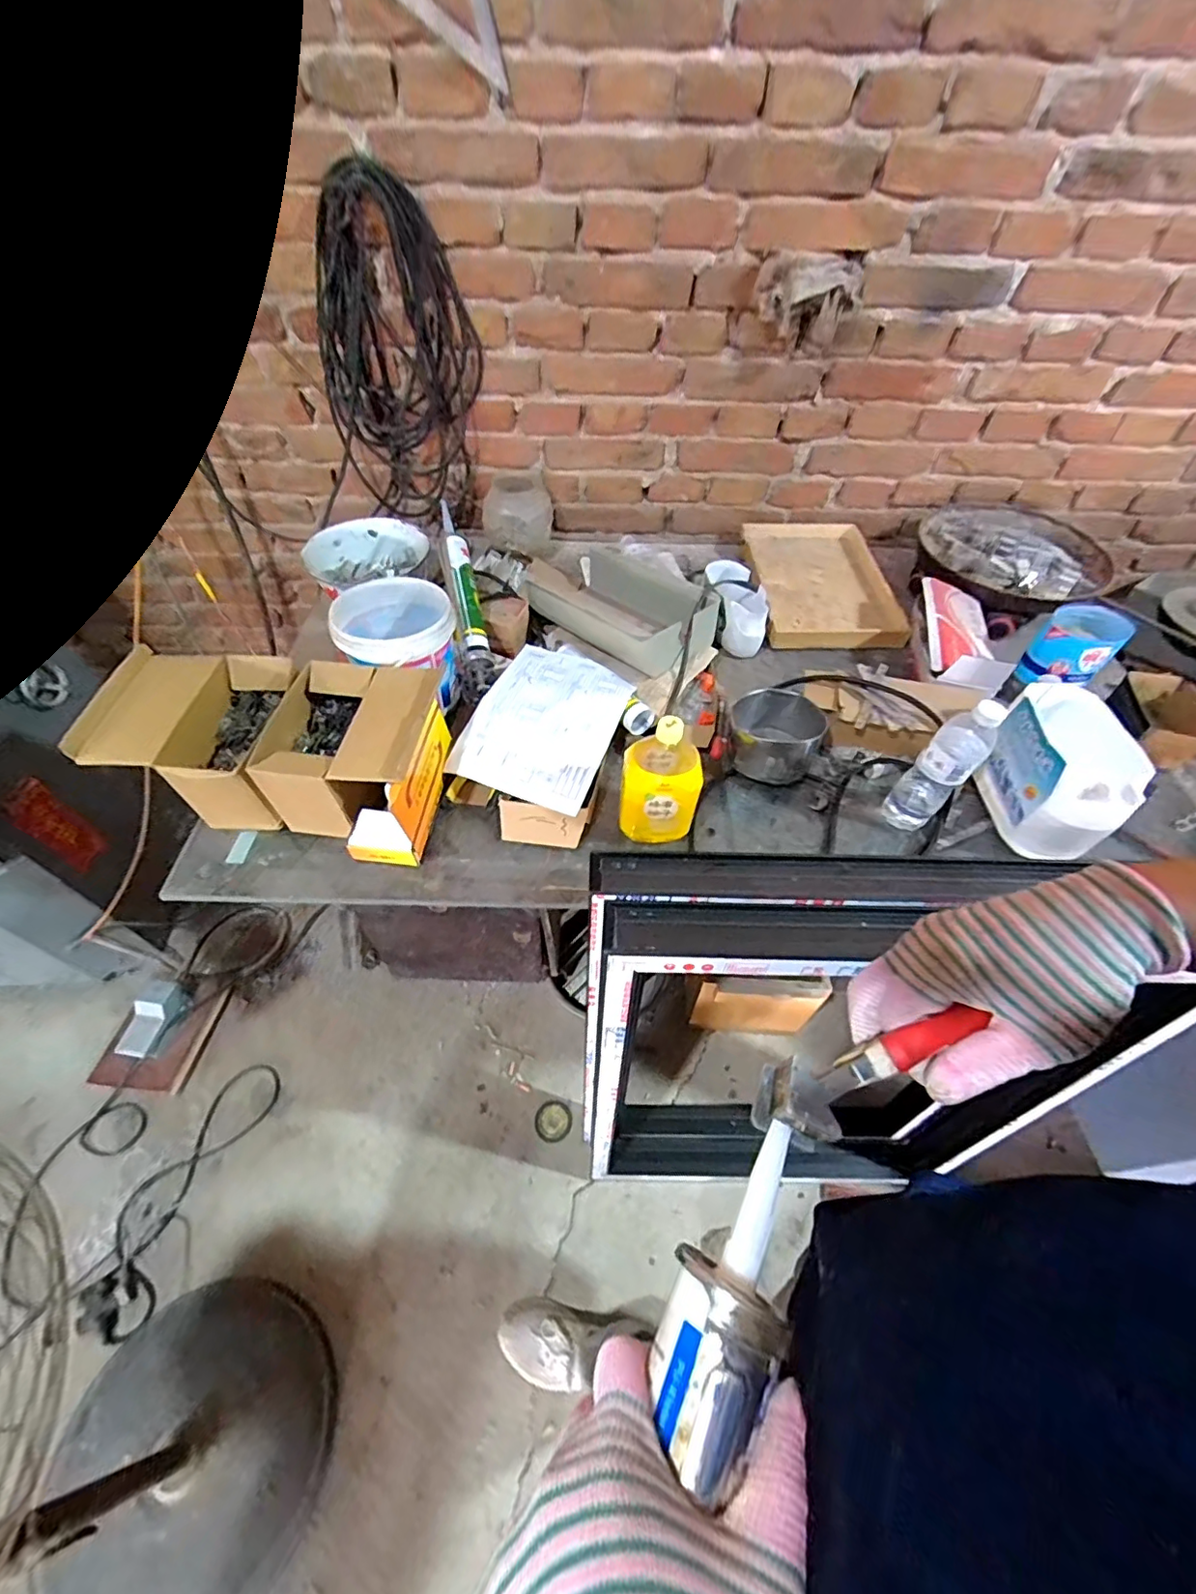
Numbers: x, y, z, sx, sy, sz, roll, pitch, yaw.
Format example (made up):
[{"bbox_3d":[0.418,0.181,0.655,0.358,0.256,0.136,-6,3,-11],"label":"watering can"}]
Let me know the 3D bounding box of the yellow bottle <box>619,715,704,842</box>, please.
[{"bbox_3d":[0.081,-0.031,0.726,0.092,0.187,0.092,2,51,0],"label":"yellow bottle"}]

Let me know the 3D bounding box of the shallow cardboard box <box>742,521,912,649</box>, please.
[{"bbox_3d":[0.455,-0.439,1.154,0.271,0.046,0.406,3,51,1],"label":"shallow cardboard box"}]

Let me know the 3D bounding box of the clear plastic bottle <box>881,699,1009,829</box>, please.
[{"bbox_3d":[0.444,-0.037,0.726,0.064,0.217,0.054,32,57,22],"label":"clear plastic bottle"}]

